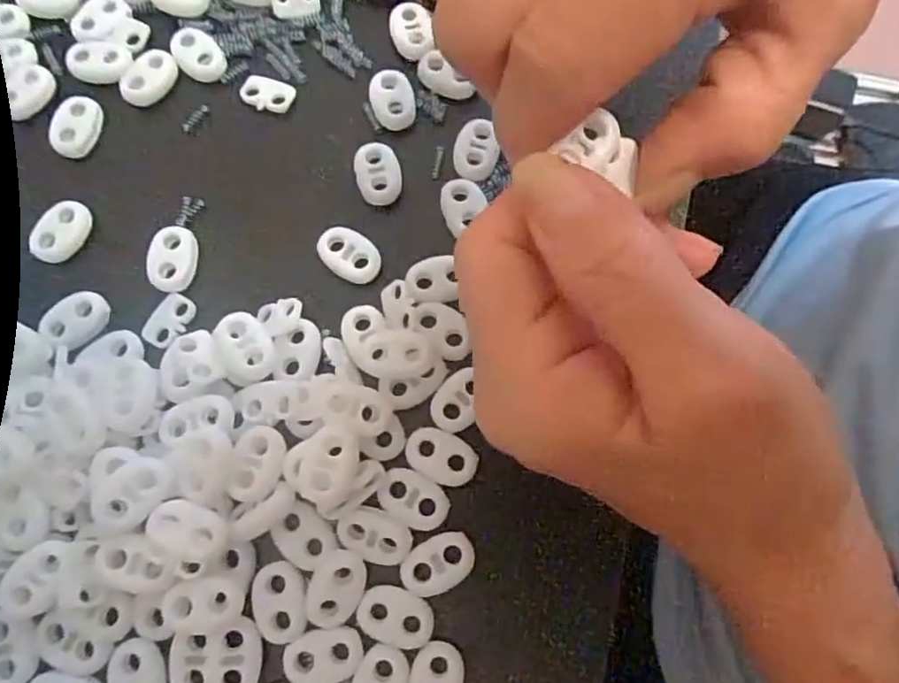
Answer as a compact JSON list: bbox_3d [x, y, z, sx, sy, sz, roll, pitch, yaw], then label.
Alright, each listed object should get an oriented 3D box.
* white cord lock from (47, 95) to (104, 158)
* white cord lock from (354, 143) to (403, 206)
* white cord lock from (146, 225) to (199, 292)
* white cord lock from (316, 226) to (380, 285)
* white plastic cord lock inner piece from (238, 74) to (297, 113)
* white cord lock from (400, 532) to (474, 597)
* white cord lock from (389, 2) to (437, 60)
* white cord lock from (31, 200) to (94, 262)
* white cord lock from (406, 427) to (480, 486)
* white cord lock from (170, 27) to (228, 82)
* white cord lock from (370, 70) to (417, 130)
[{"bbox_3d":[-0.133,-0.077,0.225,0.017,0.004,0.023,3,76,1],"label":"white cord lock"},{"bbox_3d":[-0.025,-0.058,0.220,0.015,0.006,0.023,-15,76,-4],"label":"white cord lock"},{"bbox_3d":[-0.093,-0.028,0.213,0.015,0.004,0.022,3,76,1],"label":"white cord lock"},{"bbox_3d":[-0.034,-0.030,0.211,0.022,0.004,0.015,32,78,8],"label":"white cord lock"},{"bbox_3d":[-0.066,-0.090,0.231,0.020,0.004,0.013,20,77,5],"label":"white plastic cord lock inner piece"},{"bbox_3d":[-0.004,0.065,0.186,0.022,0.004,0.014,-29,78,-7],"label":"white cord lock"},{"bbox_3d":[-0.014,-0.115,0.235,0.015,0.005,0.021,-6,76,-2],"label":"white cord lock"},{"bbox_3d":[-0.132,-0.037,0.217,0.014,0.005,0.023,29,78,7],"label":"white cord lock"},{"bbox_3d":[-0.003,0.035,0.196,0.022,0.004,0.015,23,77,6],"label":"white cord lock"},{"bbox_3d":[-0.092,-0.105,0.233,0.015,0.004,0.023,-42,80,-10],"label":"white cord lock"},{"bbox_3d":[-0.020,-0.086,0.227,0.015,0.004,0.022,-15,76,-4],"label":"white cord lock"}]

